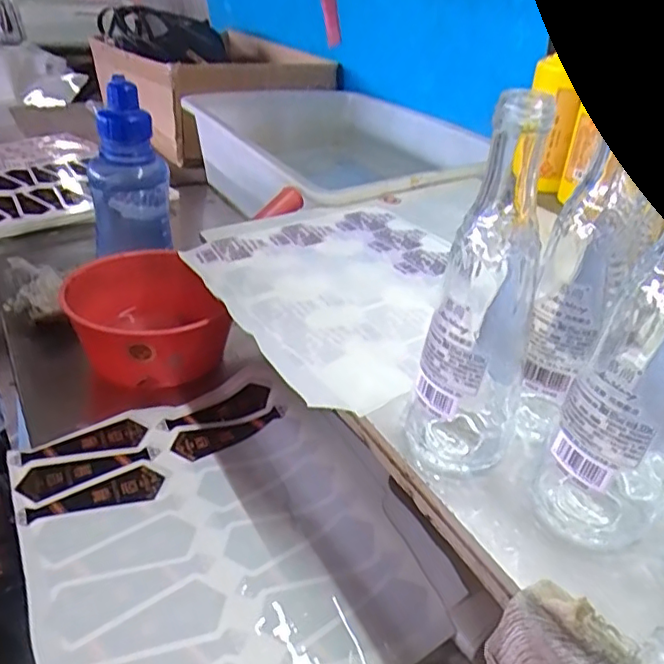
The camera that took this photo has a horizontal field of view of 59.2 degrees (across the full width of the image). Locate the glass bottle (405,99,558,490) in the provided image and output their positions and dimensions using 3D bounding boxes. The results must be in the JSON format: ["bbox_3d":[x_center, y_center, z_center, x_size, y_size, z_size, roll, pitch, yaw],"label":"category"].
[{"bbox_3d":[0.082,-0.013,0.325,0.060,0.210,0.061,14,37,19],"label":"glass bottle"}]

